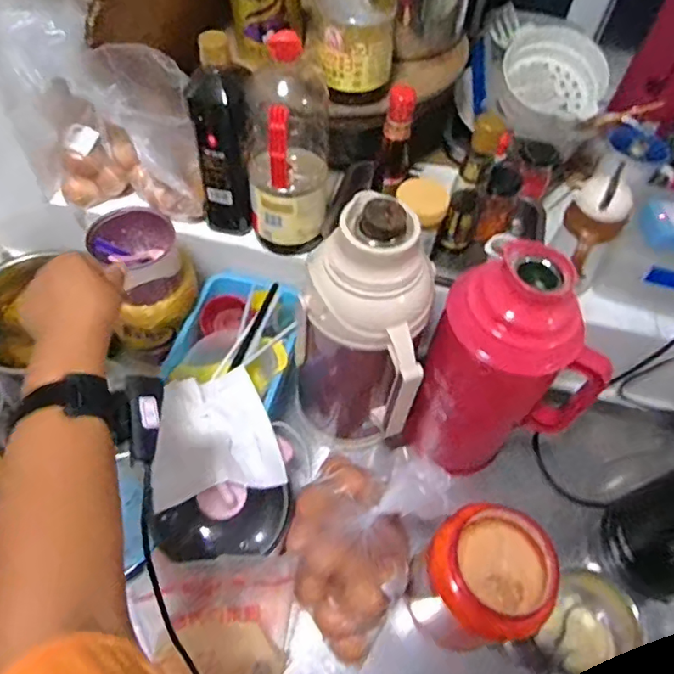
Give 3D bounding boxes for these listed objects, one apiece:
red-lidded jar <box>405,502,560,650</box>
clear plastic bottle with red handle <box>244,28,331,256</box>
[{"bbox_3d":[0.162,0.275,0.612,0.129,0.182,0.111,-29,63,-22],"label":"red-lidded jar"},{"bbox_3d":[-0.063,-0.231,0.669,0.101,0.294,0.088,-3,56,-7],"label":"clear plastic bottle with red handle"}]

